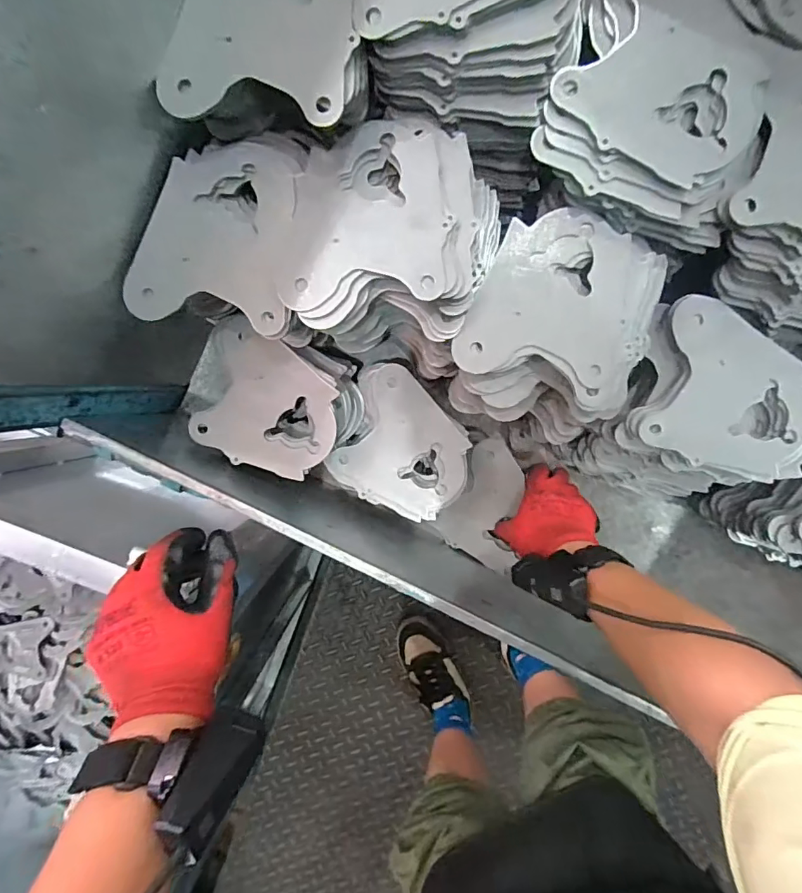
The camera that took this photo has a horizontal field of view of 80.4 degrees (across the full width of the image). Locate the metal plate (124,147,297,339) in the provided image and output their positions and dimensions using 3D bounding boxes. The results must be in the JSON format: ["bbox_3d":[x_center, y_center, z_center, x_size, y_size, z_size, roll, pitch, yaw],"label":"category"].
[{"bbox_3d":[-0.154,-0.172,0.389,0.130,0.007,0.142,9,93,4],"label":"metal plate"}]

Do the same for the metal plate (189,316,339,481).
[{"bbox_3d":[-0.127,-0.043,0.463,0.134,0.009,0.126,19,93,5],"label":"metal plate"}]

